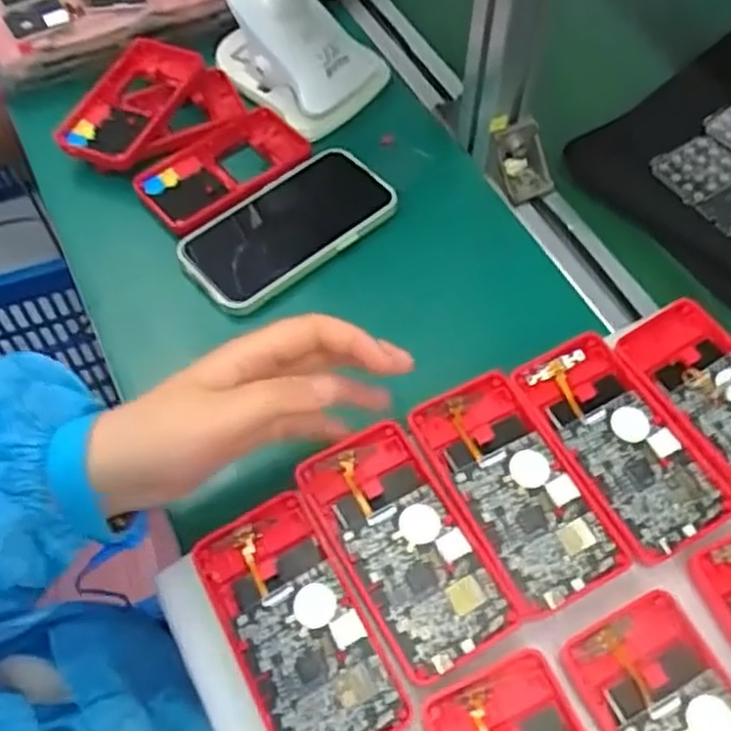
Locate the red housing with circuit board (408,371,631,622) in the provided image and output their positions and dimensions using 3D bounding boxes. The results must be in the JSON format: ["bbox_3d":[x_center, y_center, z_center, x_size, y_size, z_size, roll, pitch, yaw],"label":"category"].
[{"bbox_3d":[0.076,0.061,0.390,0.061,0.009,0.119,-24,61,-13],"label":"red housing with circuit board"}]

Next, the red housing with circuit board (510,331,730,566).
[{"bbox_3d":[0.134,0.038,0.404,0.062,0.011,0.121,-25,61,-14],"label":"red housing with circuit board"}]

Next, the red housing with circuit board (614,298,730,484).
[{"bbox_3d":[0.199,0.019,0.419,0.067,0.012,0.122,-28,62,-15],"label":"red housing with circuit board"}]

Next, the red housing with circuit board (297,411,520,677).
[{"bbox_3d":[0.019,0.086,0.375,0.061,0.012,0.119,-27,62,-14],"label":"red housing with circuit board"}]

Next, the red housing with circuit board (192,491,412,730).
[{"bbox_3d":[-0.032,0.125,0.360,0.058,0.021,0.119,-26,61,-14],"label":"red housing with circuit board"}]

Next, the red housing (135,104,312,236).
[{"bbox_3d":[-0.102,-0.144,0.557,0.118,0.015,0.070,-39,65,-20],"label":"red housing"}]

